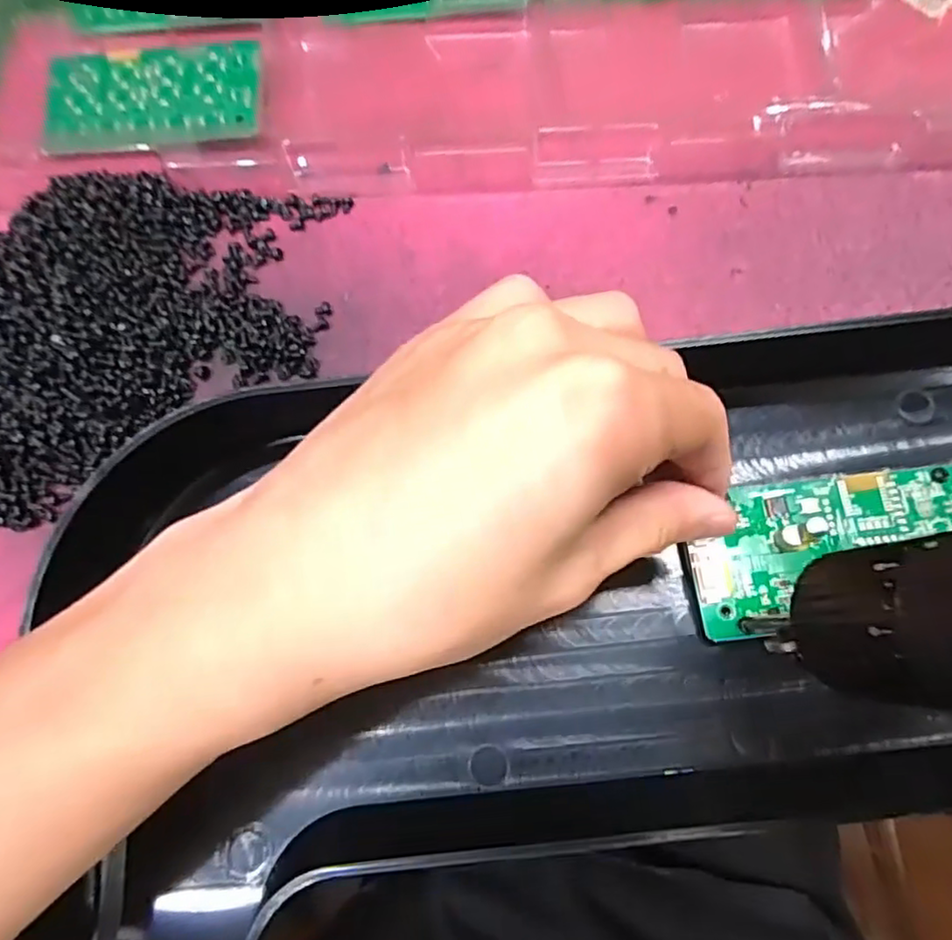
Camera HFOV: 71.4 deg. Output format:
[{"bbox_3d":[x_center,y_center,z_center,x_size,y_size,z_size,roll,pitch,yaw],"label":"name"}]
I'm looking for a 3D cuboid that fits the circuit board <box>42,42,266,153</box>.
[{"bbox_3d":[-0.138,-0.160,0.282,0.090,0.005,0.047,-2,73,0],"label":"circuit board"}]

